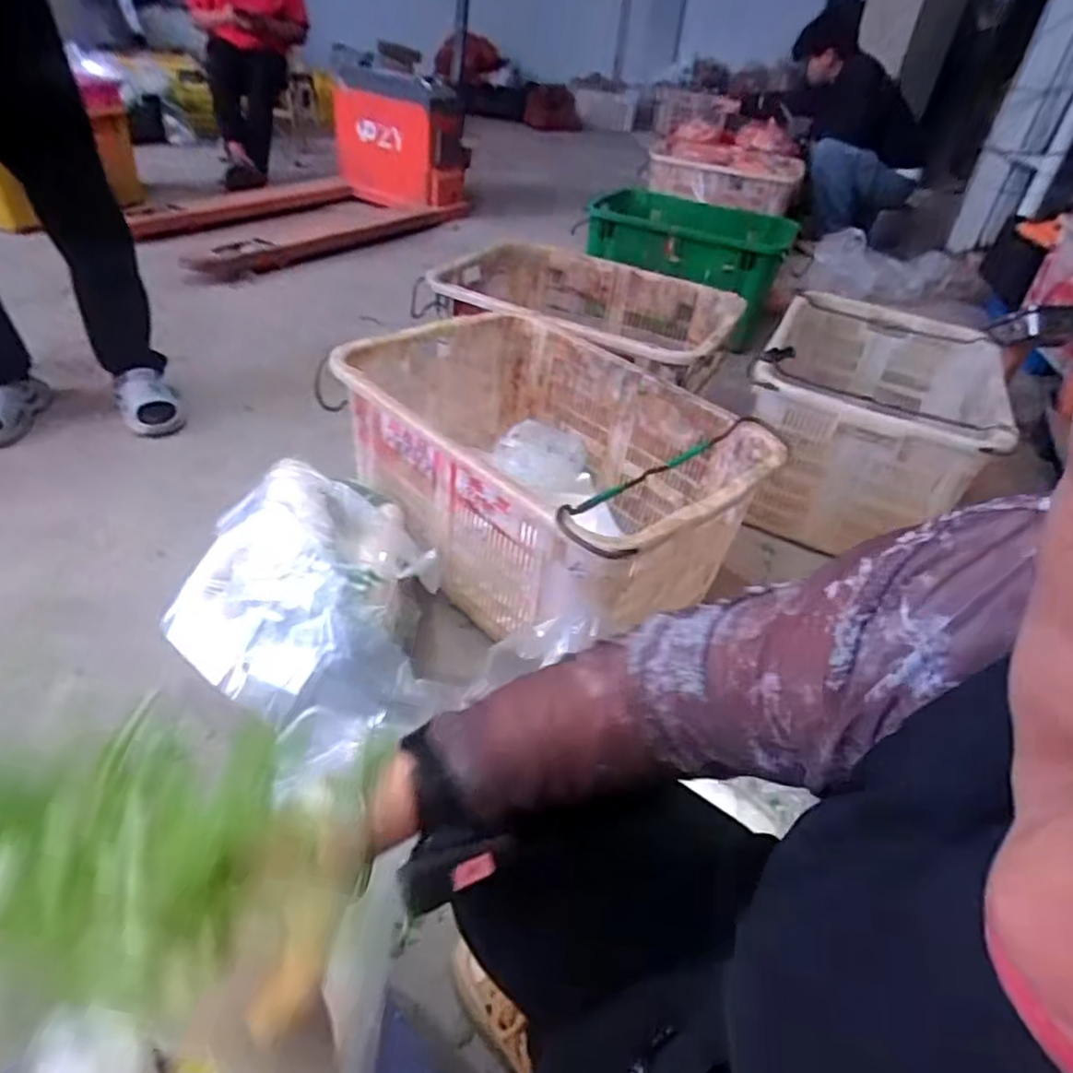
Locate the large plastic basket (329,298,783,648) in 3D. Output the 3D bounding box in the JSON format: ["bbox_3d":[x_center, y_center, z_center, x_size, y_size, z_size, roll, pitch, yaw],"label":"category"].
[{"bbox_3d":[0.006,-0.106,1.216,0.699,0.335,0.518,32,44,30],"label":"large plastic basket"}]

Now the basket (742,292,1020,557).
[{"bbox_3d":[0.751,-0.272,1.562,0.468,0.357,0.626,20,40,17],"label":"basket"}]

